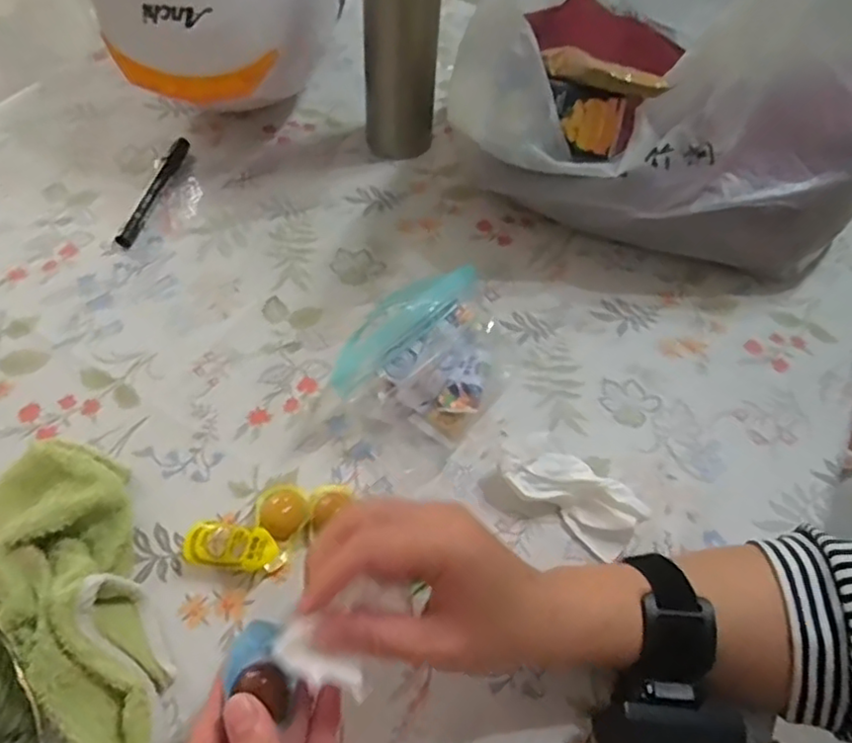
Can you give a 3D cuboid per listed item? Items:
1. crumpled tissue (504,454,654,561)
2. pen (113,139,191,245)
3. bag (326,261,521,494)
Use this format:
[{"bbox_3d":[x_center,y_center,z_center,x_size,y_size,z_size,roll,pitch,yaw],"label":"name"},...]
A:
[{"bbox_3d":[0.097,0.077,0.414,0.086,0.026,0.043,34,60,18],"label":"crumpled tissue"},{"bbox_3d":[-0.241,-0.162,0.566,0.017,0.014,0.136,9,55,2],"label":"pen"},{"bbox_3d":[0.003,-0.007,0.458,0.107,0.039,0.151,34,60,18],"label":"bag"}]

